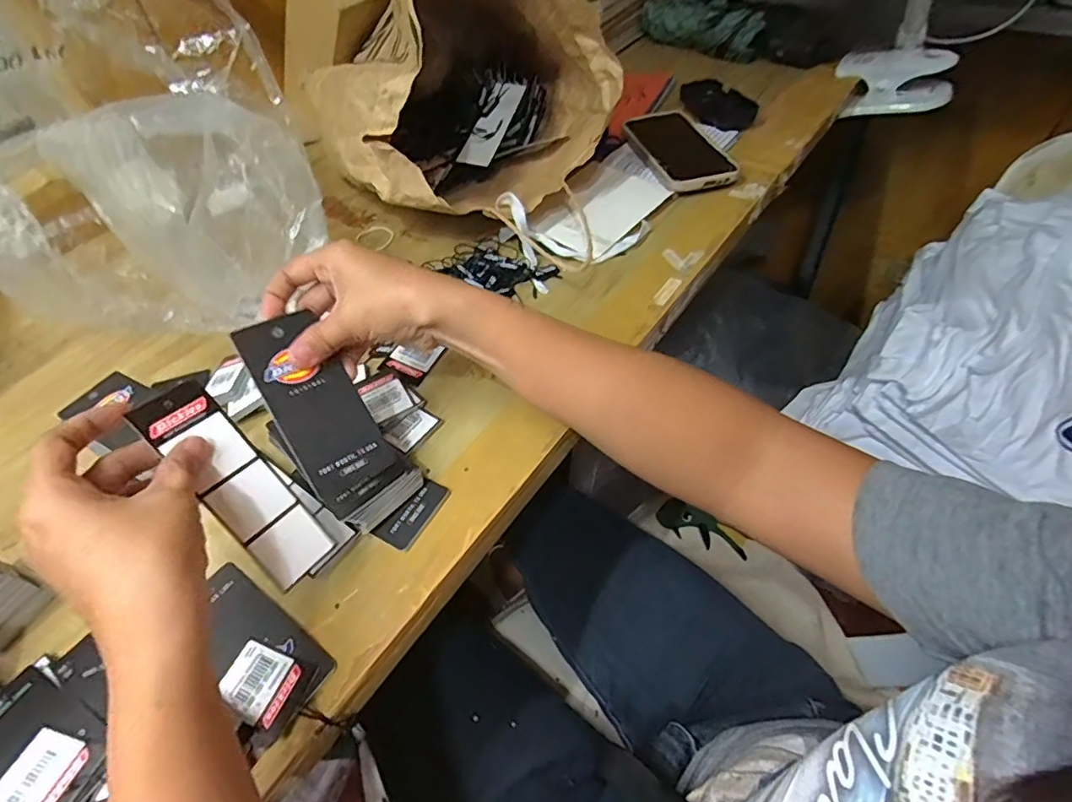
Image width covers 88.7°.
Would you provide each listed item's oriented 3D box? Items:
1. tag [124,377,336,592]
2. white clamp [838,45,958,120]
[{"bbox_3d":[-0.159,0.044,0.293,0.118,0.004,0.036,53,50,-10],"label":"tag"},{"bbox_3d":[0.458,-0.407,0.702,0.138,0.063,0.043,11,53,15],"label":"white clamp"}]

